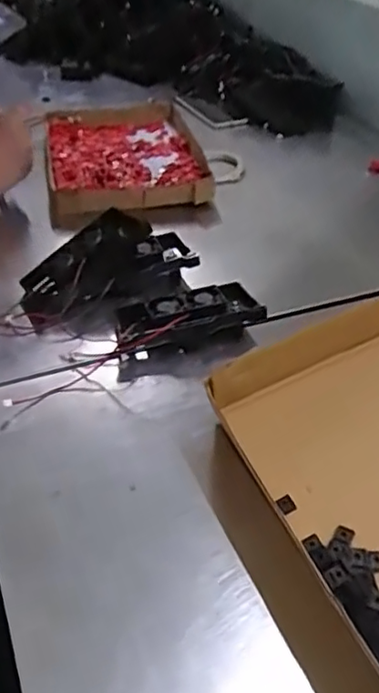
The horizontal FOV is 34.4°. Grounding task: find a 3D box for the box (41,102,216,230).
[{"bbox_3d":[-0.101,-0.284,0.921,0.227,0.046,0.315,-6,40,-11],"label":"box"}]

